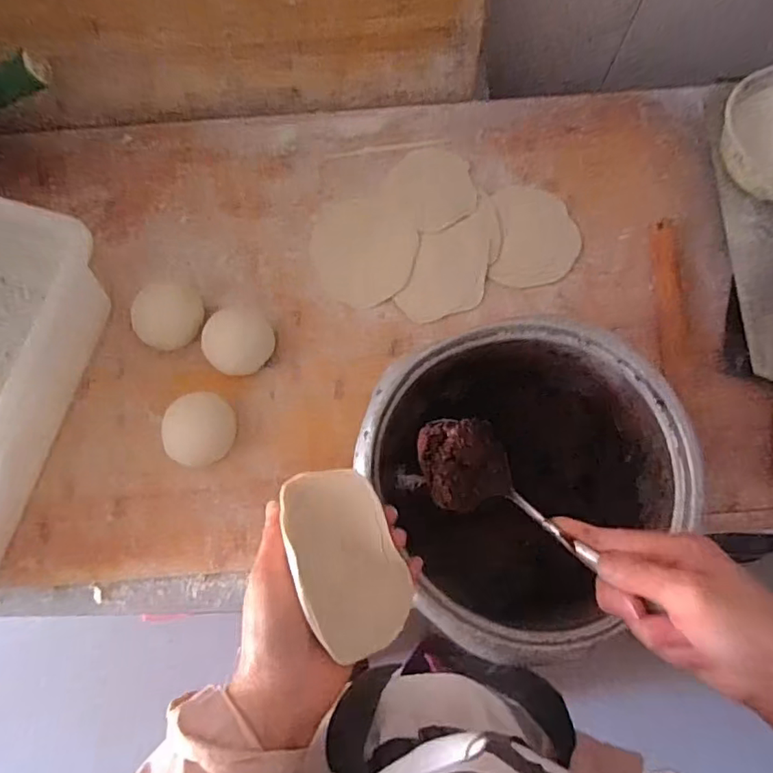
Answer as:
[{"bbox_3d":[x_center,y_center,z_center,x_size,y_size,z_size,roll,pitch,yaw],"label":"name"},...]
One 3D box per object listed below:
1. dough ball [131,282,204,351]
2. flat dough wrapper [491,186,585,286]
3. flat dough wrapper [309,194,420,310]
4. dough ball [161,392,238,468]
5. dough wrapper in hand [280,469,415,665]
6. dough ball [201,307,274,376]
[{"bbox_3d":[-0.239,-0.078,0.575,0.067,0.037,0.071,0,74,0],"label":"dough ball"},{"bbox_3d":[0.178,-0.182,0.625,0.103,0.010,0.134,4,73,-2],"label":"flat dough wrapper"},{"bbox_3d":[-0.025,-0.164,0.618,0.123,0.007,0.138,-21,73,2],"label":"flat dough wrapper"},{"bbox_3d":[-0.193,0.046,0.551,0.067,0.045,0.074,21,75,6],"label":"dough ball"},{"bbox_3d":[-0.027,0.114,0.353,0.065,0.021,0.120,-21,75,-6],"label":"dough wrapper in hand"},{"bbox_3d":[-0.157,-0.047,0.563,0.067,0.050,0.062,0,74,0],"label":"dough ball"}]

